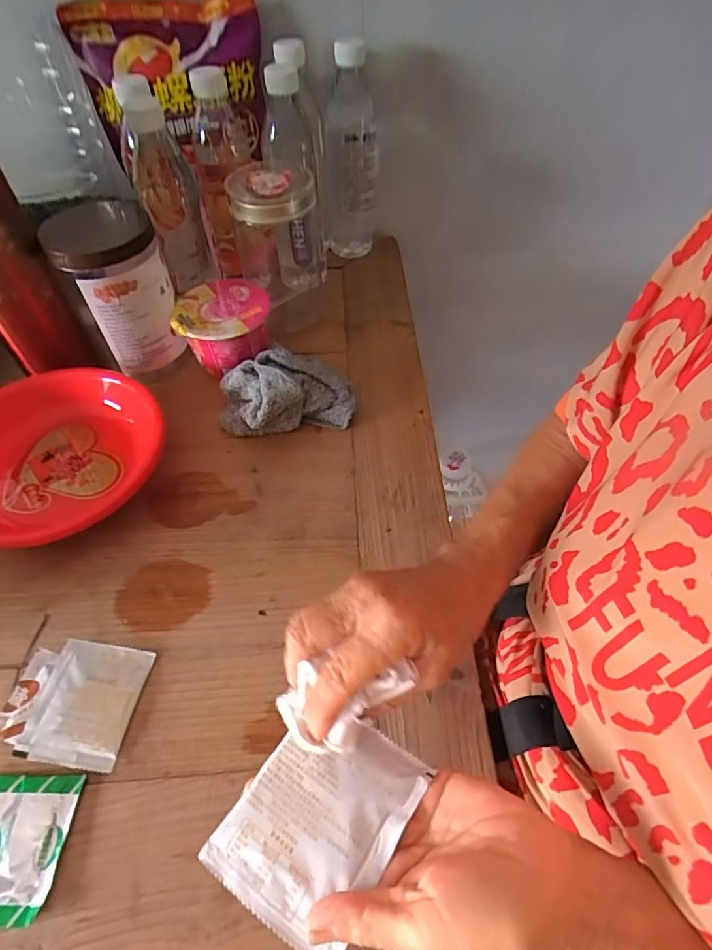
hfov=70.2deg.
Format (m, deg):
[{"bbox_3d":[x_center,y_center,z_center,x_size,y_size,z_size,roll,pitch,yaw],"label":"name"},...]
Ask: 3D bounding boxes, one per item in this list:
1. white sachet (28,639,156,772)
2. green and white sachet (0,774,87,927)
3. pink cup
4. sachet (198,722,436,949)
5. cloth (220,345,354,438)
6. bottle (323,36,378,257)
[{"bbox_3d":[-0.184,0.158,0.353,0.059,0.014,0.077,6,54,5],"label":"white sachet"},{"bbox_3d":[-0.218,0.225,0.309,0.078,0.006,0.074,0,54,1],"label":"green and white sachet"},{"bbox_3d":[-0.138,-0.151,0.540,0.094,0.069,0.102,0,54,0],"label":"pink cup"},{"bbox_3d":[-0.018,0.169,0.255,0.074,0.011,0.095,29,59,19],"label":"sachet"},{"bbox_3d":[-0.071,-0.085,0.505,0.126,0.052,0.087,-12,55,-8],"label":"cloth"},{"bbox_3d":[-0.007,-0.390,0.624,0.063,0.219,0.073,1,54,1],"label":"bottle"}]

